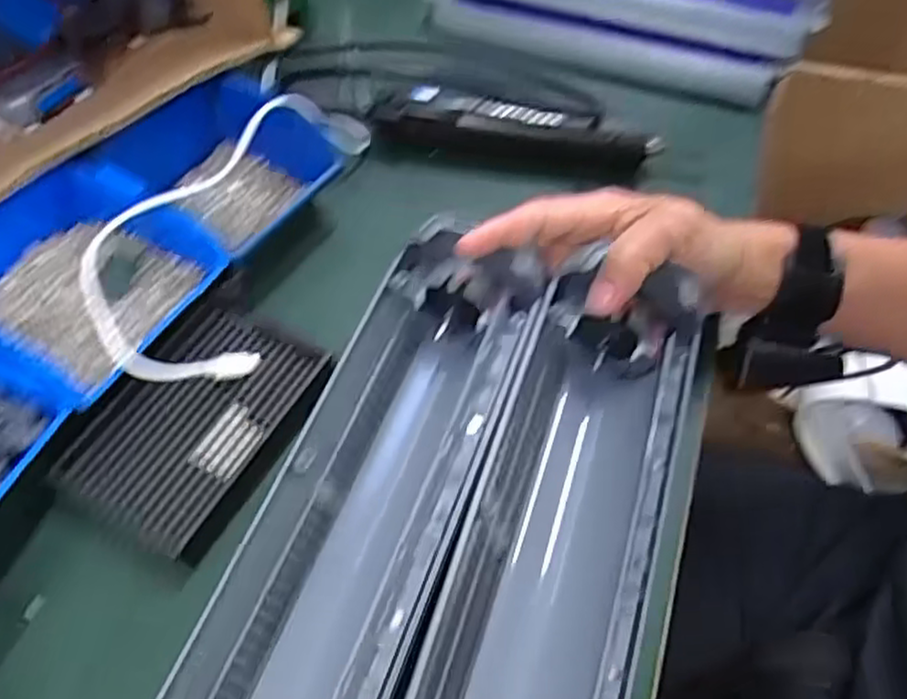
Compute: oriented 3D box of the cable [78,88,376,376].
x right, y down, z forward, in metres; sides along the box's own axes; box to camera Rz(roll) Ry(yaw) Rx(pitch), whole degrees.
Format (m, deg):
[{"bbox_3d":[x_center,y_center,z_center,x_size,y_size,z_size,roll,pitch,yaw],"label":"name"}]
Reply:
[{"bbox_3d":[-0.148,-0.087,0.450,0.113,0.061,0.248,13,58,7],"label":"cable"}]

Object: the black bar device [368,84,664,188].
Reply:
[{"bbox_3d":[0.043,-0.154,0.524,0.199,0.049,0.031,5,57,2],"label":"black bar device"}]

